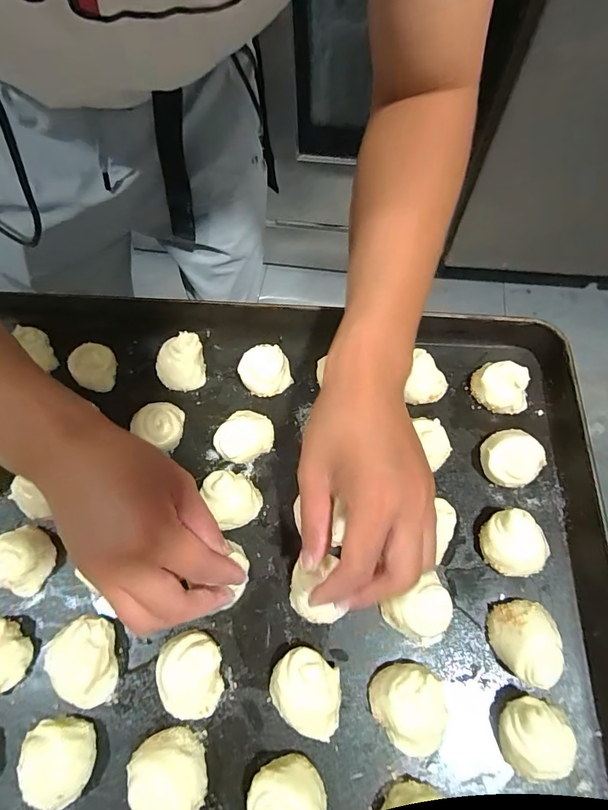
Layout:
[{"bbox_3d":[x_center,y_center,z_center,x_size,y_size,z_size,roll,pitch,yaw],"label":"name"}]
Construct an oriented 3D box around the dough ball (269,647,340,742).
[{"bbox_3d":[0.003,0.182,0.267,0.048,0.028,0.040,28,69,15],"label":"dough ball"}]

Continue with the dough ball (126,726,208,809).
[{"bbox_3d":[-0.082,0.222,0.251,0.040,0.021,0.044,-1,65,2],"label":"dough ball"}]

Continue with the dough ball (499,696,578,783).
[{"bbox_3d":[0.137,0.198,0.249,0.038,0.029,0.040,-1,65,2],"label":"dough ball"}]

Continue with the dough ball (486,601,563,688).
[{"bbox_3d":[0.145,0.155,0.275,0.038,0.026,0.046,-8,65,-1],"label":"dough ball"}]

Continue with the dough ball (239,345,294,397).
[{"bbox_3d":[-0.035,-0.030,0.371,0.042,0.017,0.043,-1,65,2],"label":"dough ball"}]

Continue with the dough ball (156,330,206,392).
[{"bbox_3d":[-0.112,-0.038,0.377,0.042,0.024,0.047,-5,65,1],"label":"dough ball"}]

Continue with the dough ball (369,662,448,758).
[{"bbox_3d":[0.066,0.188,0.262,0.042,0.029,0.047,-38,69,-14],"label":"dough ball"}]

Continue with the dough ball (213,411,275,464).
[{"bbox_3d":[-0.048,0.026,0.343,0.038,0.017,0.046,31,70,16],"label":"dough ball"}]

